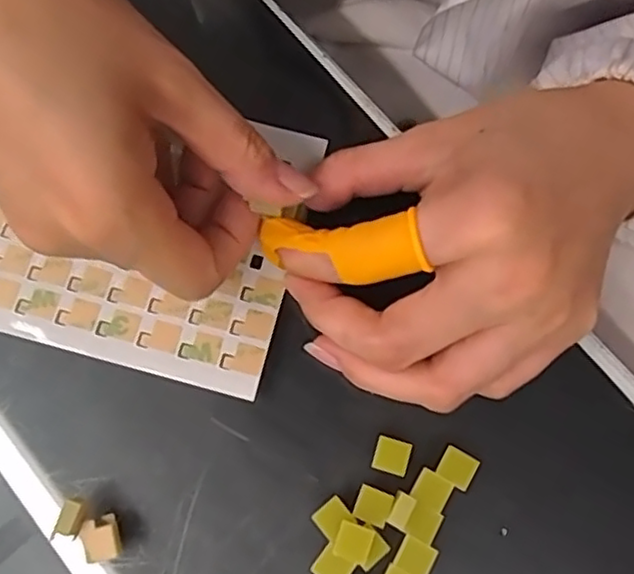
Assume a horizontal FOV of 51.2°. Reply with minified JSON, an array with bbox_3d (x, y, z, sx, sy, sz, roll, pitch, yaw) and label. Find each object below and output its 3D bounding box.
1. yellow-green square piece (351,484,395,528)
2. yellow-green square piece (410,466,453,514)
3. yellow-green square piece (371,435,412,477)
[{"bbox_3d":[0.017,0.068,0.205,0.011,0.004,0.010,22,78,6],"label":"yellow-green square piece"},{"bbox_3d":[0.036,0.064,0.208,0.010,0.005,0.010,29,79,7],"label":"yellow-green square piece"},{"bbox_3d":[0.024,0.053,0.209,0.010,0.004,0.011,16,78,4],"label":"yellow-green square piece"}]

